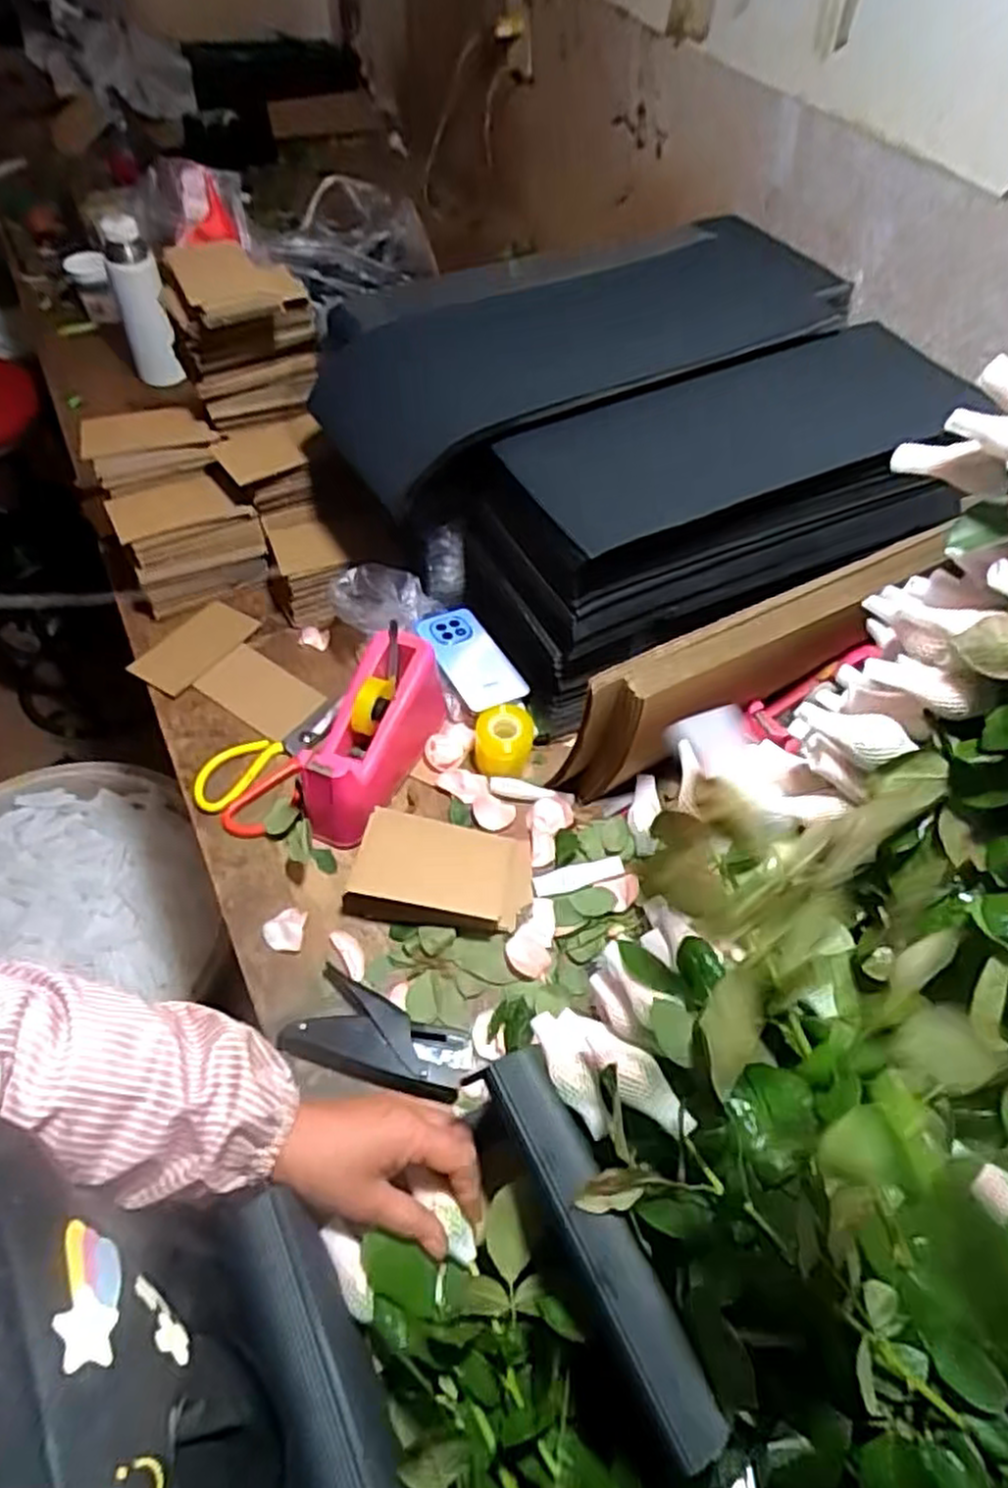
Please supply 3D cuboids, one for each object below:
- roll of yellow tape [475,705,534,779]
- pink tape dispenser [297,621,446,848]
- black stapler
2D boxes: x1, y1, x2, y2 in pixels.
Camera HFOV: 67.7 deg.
[{"bbox_3d":[0.000,-0.002,0.781,0.059,0.037,0.066,6,55,0],"label":"roll of yellow tape"},{"bbox_3d":[-0.132,-0.007,0.746,0.078,0.099,0.197,21,56,11],"label":"pink tape dispenser"},{"bbox_3d":[-0.103,0.250,0.628,0.149,0.026,0.074,22,56,11],"label":"black stapler"}]

